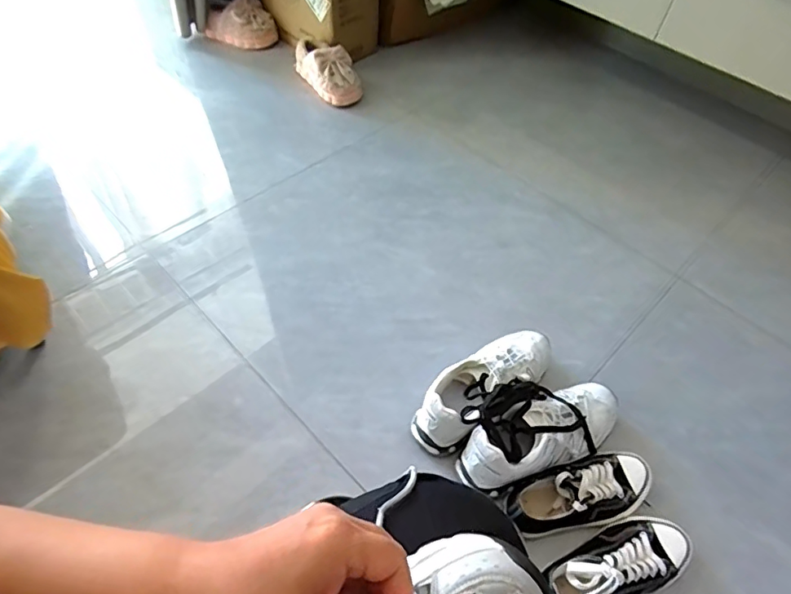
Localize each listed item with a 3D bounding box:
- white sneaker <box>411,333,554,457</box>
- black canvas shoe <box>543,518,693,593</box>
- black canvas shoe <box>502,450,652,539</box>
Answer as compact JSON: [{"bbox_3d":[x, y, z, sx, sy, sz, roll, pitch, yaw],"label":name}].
[{"bbox_3d":[0.150,0.135,0.823,0.279,0.115,0.094,-32,62,-25],"label":"white sneaker"},{"bbox_3d":[0.307,0.366,0.695,0.231,0.068,0.091,-12,55,-14],"label":"black canvas shoe"},{"bbox_3d":[0.280,0.292,0.749,0.237,0.068,0.092,-14,56,-15],"label":"black canvas shoe"}]

